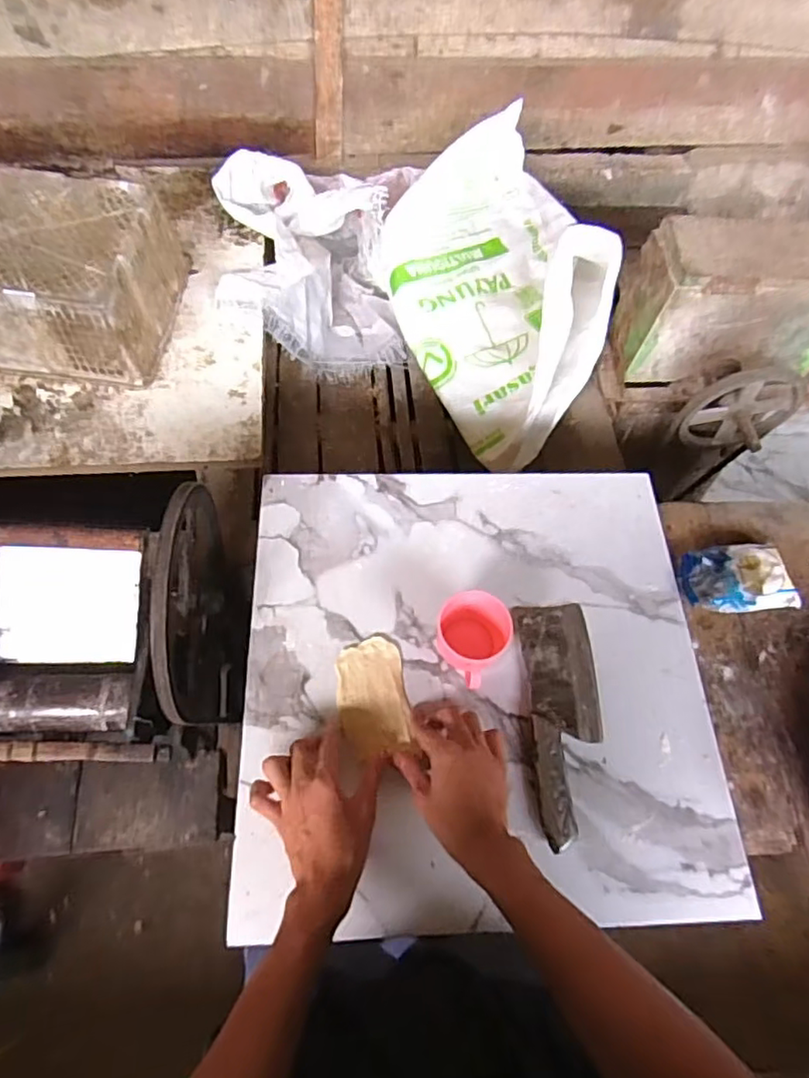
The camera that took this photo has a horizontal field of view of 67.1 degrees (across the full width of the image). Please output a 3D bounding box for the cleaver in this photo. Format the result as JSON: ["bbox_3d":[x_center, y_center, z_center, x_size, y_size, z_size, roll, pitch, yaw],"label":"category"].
[{"bbox_3d":[0.171,0.182,0.640,0.082,0.025,0.242,-1,64,-3],"label":"cleaver"}]

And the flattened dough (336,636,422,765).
[{"bbox_3d":[-0.034,0.165,0.643,0.070,0.007,0.119,-7,61,-6],"label":"flattened dough"}]

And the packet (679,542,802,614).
[{"bbox_3d":[0.395,0.048,0.732,0.128,0.035,0.088,-6,63,-8],"label":"packet"}]

